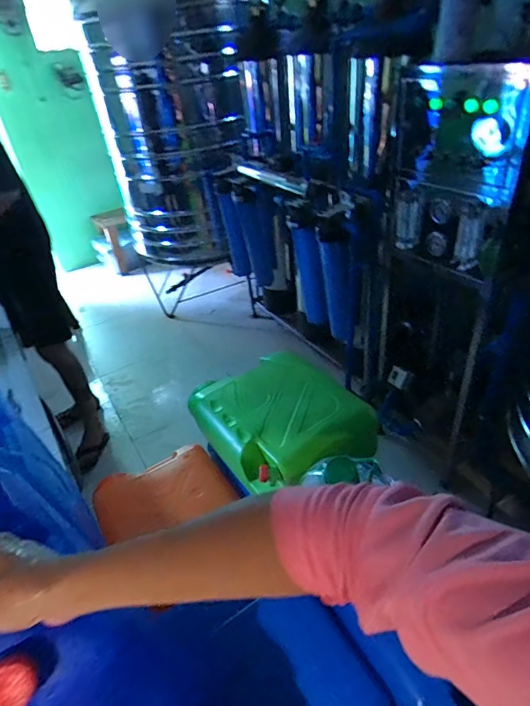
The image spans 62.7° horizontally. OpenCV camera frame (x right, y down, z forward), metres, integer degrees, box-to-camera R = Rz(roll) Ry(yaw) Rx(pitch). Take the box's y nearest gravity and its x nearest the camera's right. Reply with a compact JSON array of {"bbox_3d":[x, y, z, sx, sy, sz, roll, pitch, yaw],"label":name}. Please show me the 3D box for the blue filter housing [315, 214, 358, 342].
[{"bbox_3d":[0.298,-0.302,1.759,0.146,0.507,0.182,2,37,12],"label":"blue filter housing"}]

